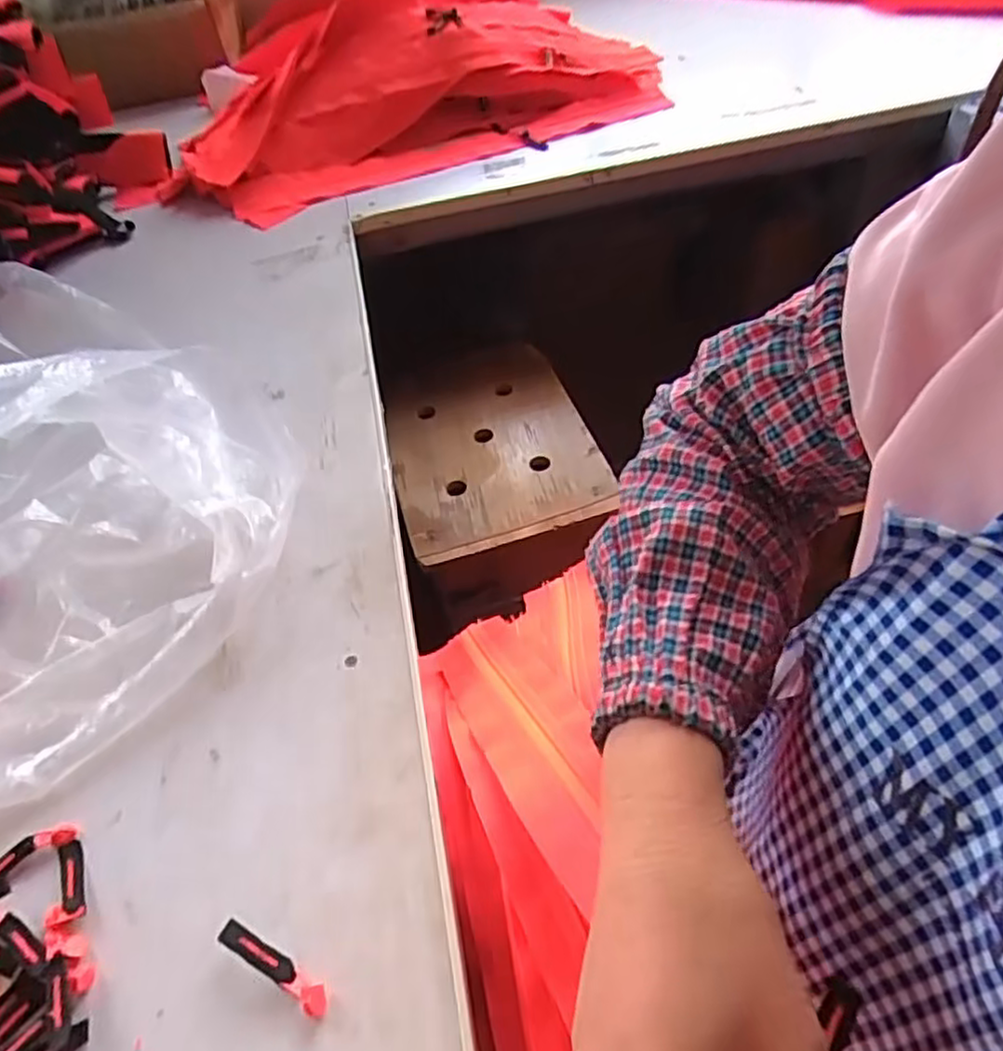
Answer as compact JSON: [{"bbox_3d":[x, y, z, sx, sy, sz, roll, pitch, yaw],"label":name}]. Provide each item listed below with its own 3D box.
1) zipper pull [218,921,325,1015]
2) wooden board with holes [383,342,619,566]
[{"bbox_3d":[-0.116,0.226,0.360,0.067,0.011,0.013,23,57,23],"label":"zipper pull"},{"bbox_3d":[-0.018,-0.114,0.870,0.237,0.021,0.324,-12,45,-7],"label":"wooden board with holes"}]

